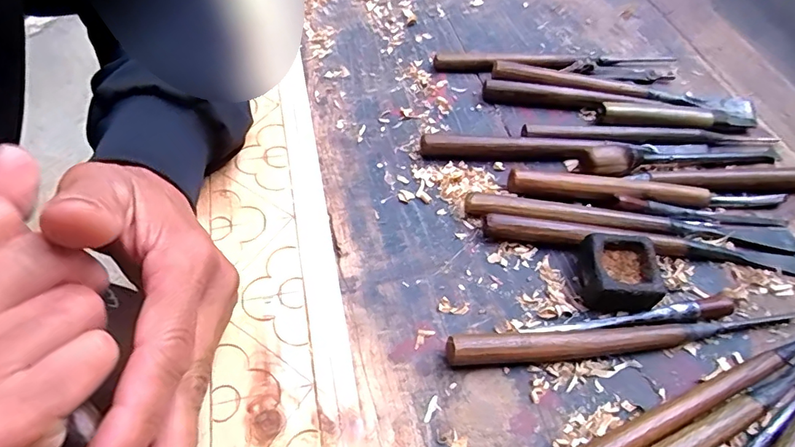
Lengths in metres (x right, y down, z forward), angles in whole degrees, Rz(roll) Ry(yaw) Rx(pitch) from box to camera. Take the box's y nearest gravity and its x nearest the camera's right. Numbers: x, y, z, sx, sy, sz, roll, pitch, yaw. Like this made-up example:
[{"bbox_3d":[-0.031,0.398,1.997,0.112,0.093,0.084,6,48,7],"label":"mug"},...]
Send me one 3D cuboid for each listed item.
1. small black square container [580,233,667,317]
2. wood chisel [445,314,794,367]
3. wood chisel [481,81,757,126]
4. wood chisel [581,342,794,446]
[{"bbox_3d":[0.154,0.034,0.342,0.045,0.027,0.054,5,55,-2],"label":"small black square container"},{"bbox_3d":[0.150,0.073,0.318,0.239,0.020,0.016,-4,56,-8],"label":"wood chisel"},{"bbox_3d":[0.209,-0.110,0.455,0.254,0.019,0.034,3,55,-3],"label":"wood chisel"},{"bbox_3d":[0.194,0.104,0.303,0.230,0.015,0.014,-18,59,-17],"label":"wood chisel"}]

